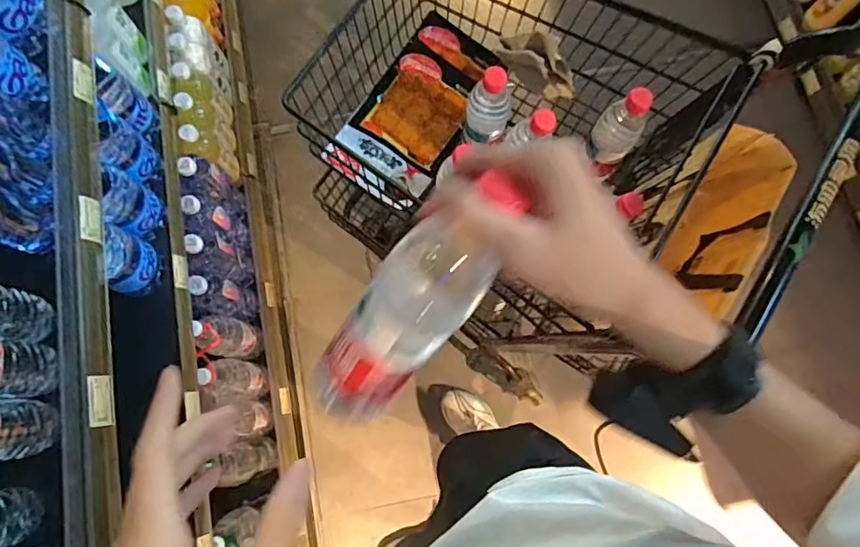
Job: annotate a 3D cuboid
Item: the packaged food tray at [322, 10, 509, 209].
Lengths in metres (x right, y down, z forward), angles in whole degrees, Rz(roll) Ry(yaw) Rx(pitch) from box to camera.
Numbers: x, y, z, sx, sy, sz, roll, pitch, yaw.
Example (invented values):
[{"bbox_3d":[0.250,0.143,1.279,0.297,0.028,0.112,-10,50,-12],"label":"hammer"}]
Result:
[{"bbox_3d":[-0.016,-0.286,0.937,0.173,0.042,0.326,34,80,8],"label":"packaged food tray"}]

